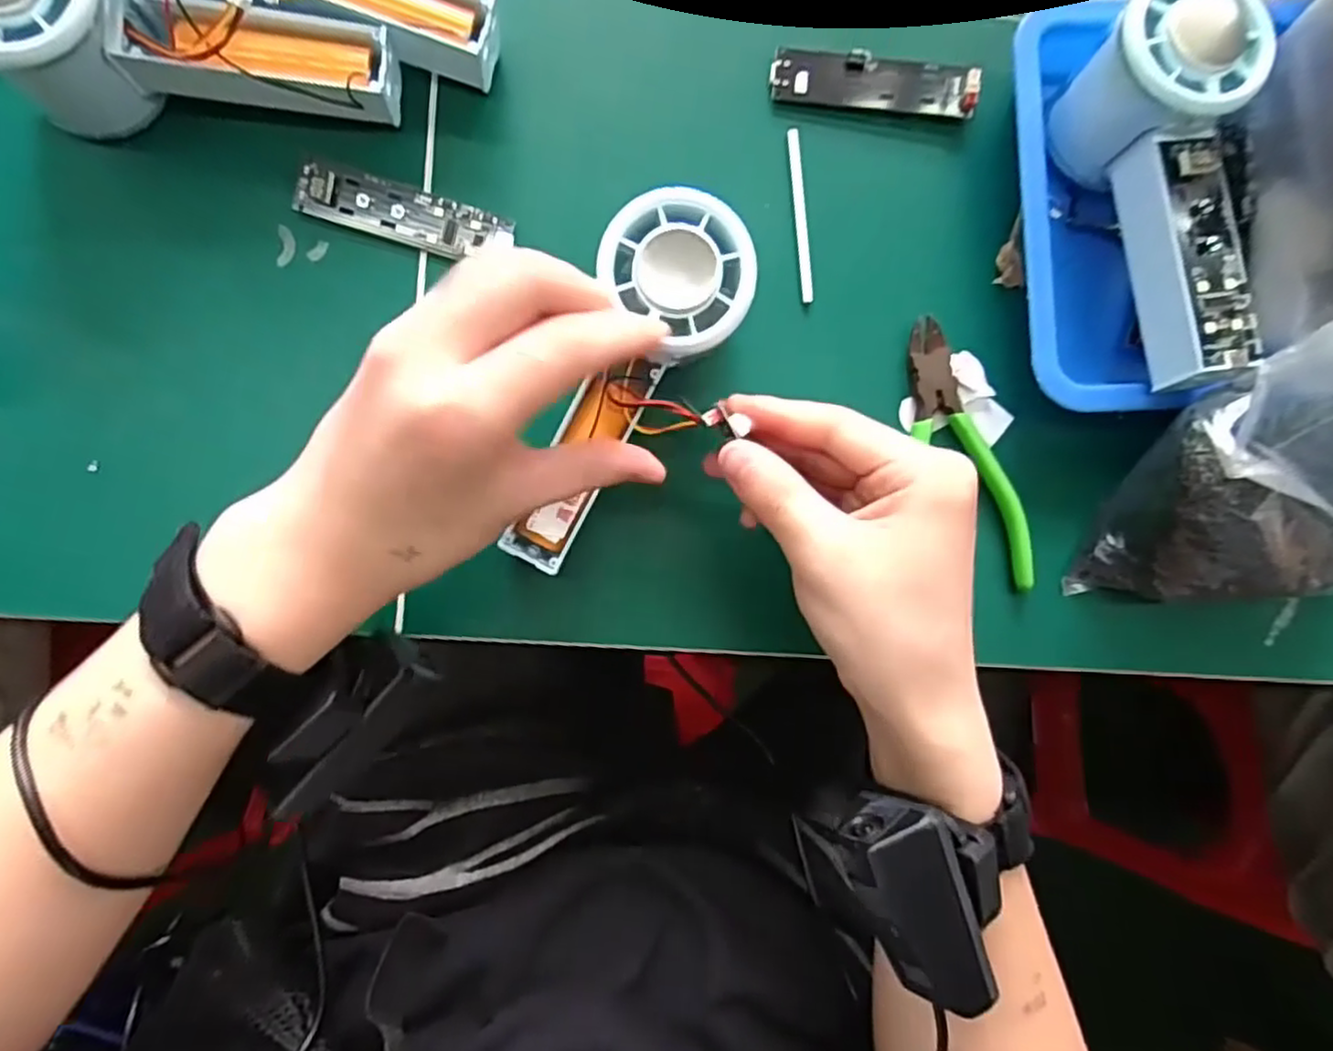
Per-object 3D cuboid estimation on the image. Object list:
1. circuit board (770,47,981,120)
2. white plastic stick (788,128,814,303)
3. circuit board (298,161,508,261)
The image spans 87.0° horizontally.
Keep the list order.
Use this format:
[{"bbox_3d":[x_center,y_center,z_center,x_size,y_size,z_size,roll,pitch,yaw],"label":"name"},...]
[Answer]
[{"bbox_3d":[0.093,-0.199,0.315,0.091,0.009,0.022,5,88,-3],"label":"circuit board"},{"bbox_3d":[0.060,-0.139,0.315,0.005,0.004,0.077,-5,89,-3],"label":"white plastic stick"},{"bbox_3d":[-0.112,-0.134,0.301,0.089,0.009,0.023,15,88,-3],"label":"circuit board"}]

